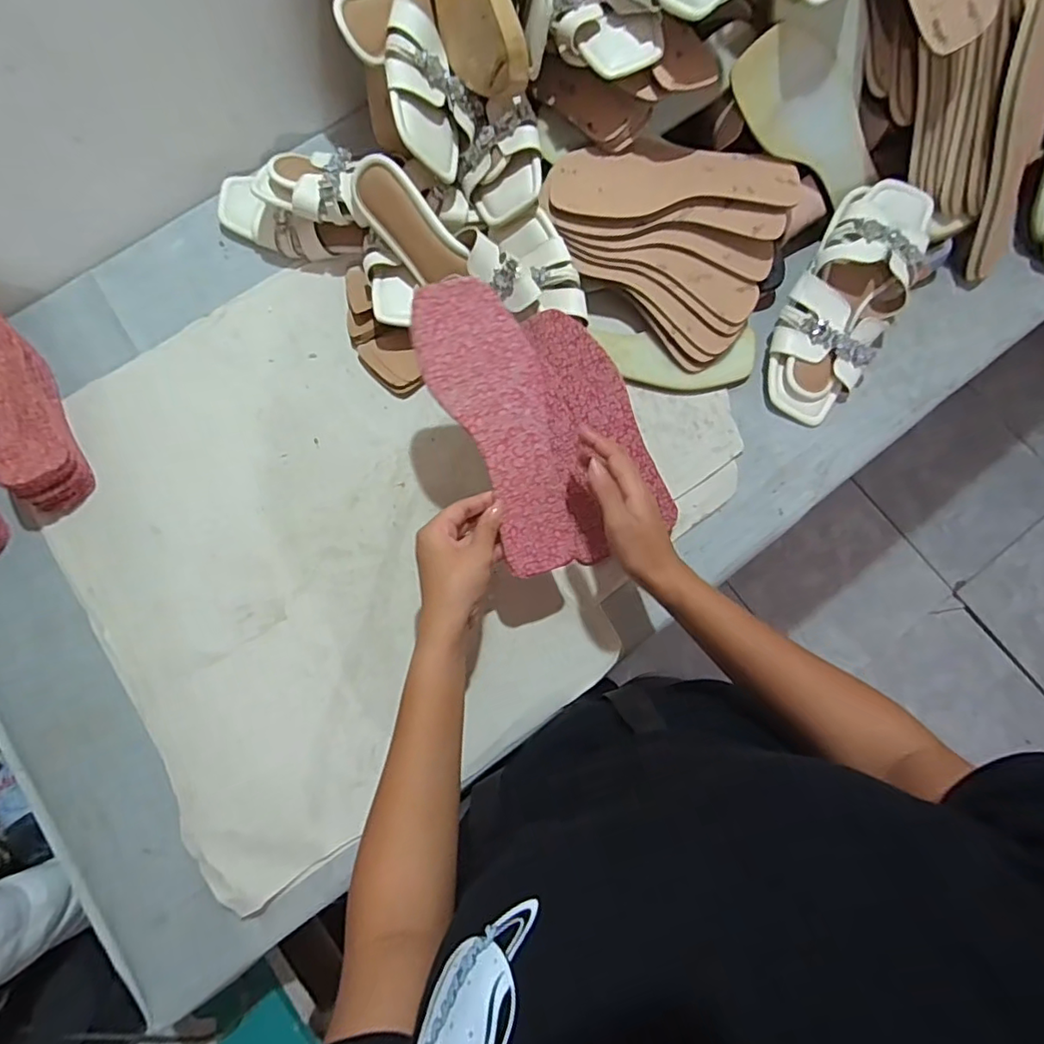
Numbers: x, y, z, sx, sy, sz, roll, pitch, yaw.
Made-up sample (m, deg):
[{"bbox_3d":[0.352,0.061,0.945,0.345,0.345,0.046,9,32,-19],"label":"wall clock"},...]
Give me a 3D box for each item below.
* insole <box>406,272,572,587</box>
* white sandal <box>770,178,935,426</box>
[{"bbox_3d":[-0.013,-0.077,0.460,0.081,0.005,0.239,-24,96,0],"label":"insole"},{"bbox_3d":[0.329,-0.223,0.573,0.103,0.057,0.242,26,96,6],"label":"white sandal"}]

